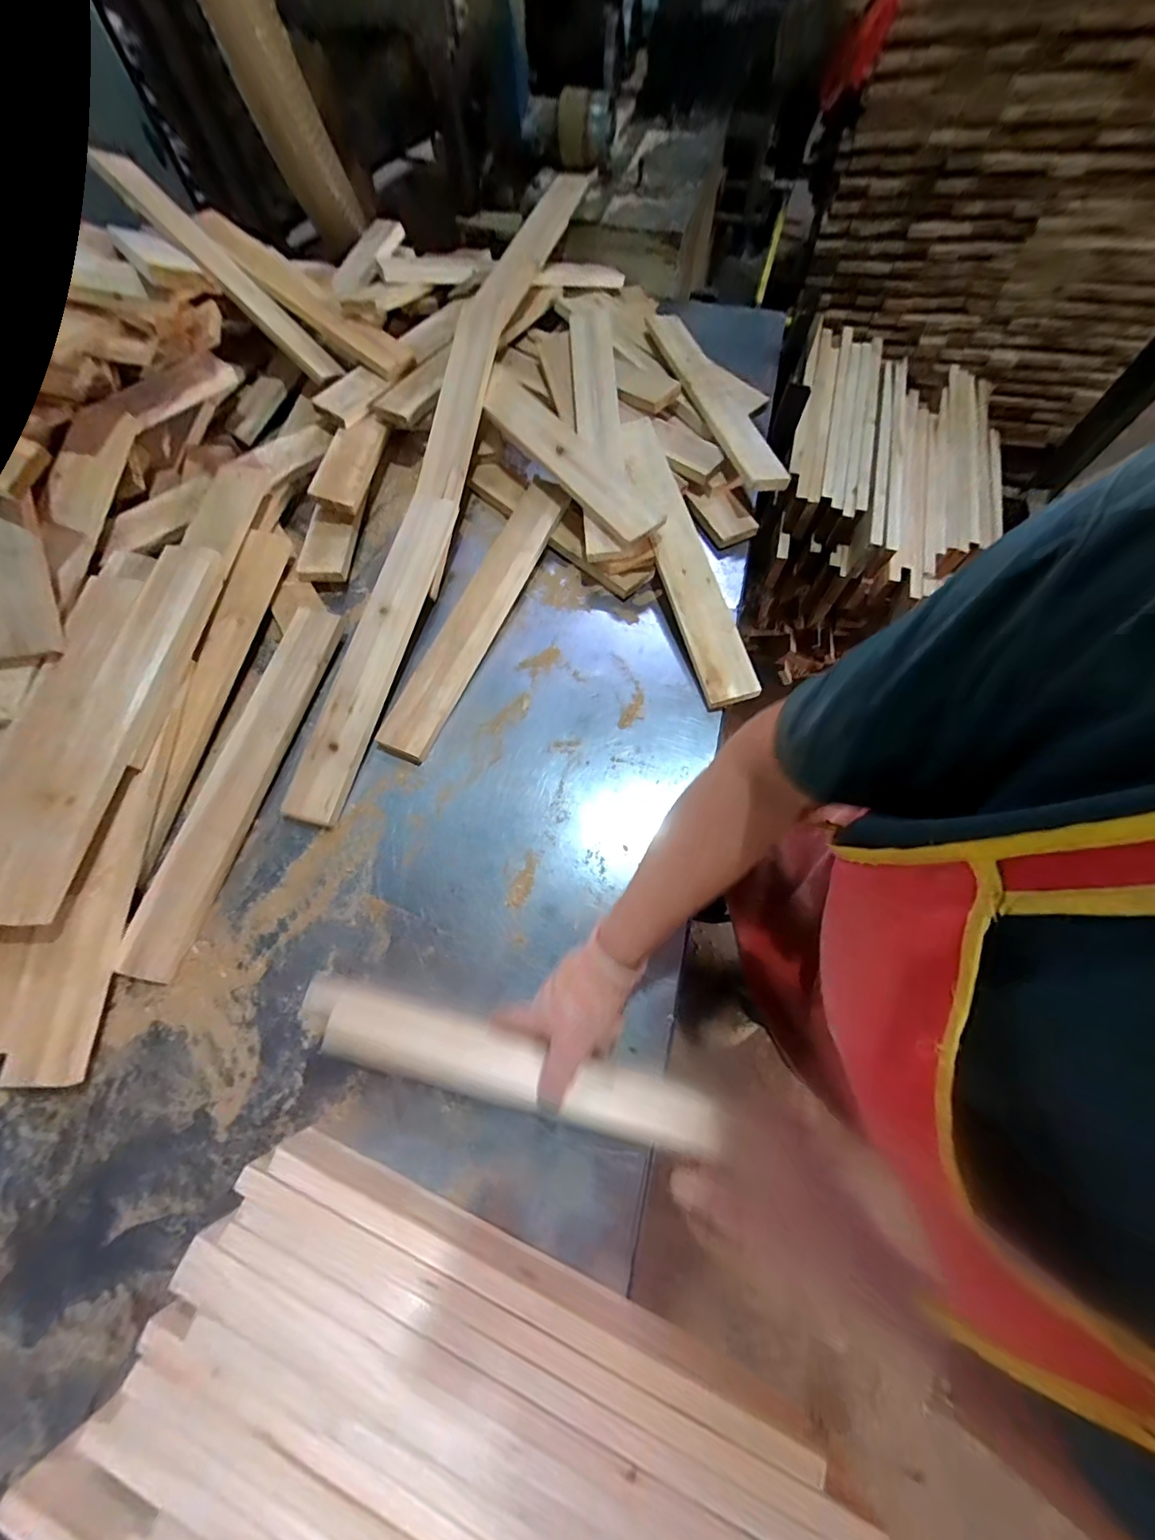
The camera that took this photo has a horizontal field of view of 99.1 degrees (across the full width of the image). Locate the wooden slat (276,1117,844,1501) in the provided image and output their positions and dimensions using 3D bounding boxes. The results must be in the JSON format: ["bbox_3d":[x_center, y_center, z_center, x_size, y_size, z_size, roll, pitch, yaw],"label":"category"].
[{"bbox_3d":[-0.046,0.431,0.421,0.472,0.065,0.018,19,70,10],"label":"wooden slat"}]

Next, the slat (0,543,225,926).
[{"bbox_3d":[-0.555,-0.076,0.595,0.070,0.021,0.493,15,68,-21],"label":"slat"}]

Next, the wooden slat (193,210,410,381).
[{"bbox_3d":[-0.489,-0.858,0.881,0.479,0.018,0.082,41,72,7],"label":"wooden slat"}]

